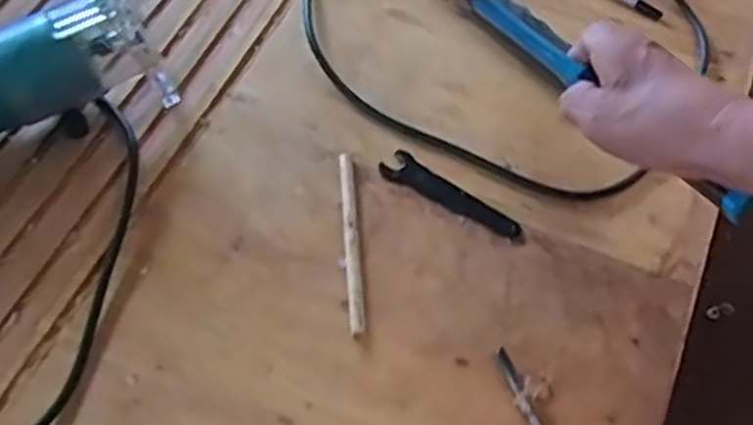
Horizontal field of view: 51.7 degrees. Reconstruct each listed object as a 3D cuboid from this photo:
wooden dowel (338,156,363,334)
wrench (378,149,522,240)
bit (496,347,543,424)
[{"bbox_3d":[-0.019,0.019,0.552,0.010,0.007,0.144,-4,58,-2],"label":"wooden dowel"},{"bbox_3d":[0.054,-0.011,0.574,0.112,0.004,0.026,34,64,19],"label":"wrench"},{"bbox_3d":[0.091,0.114,0.494,0.011,0.007,0.060,-17,60,-10],"label":"bit"}]

